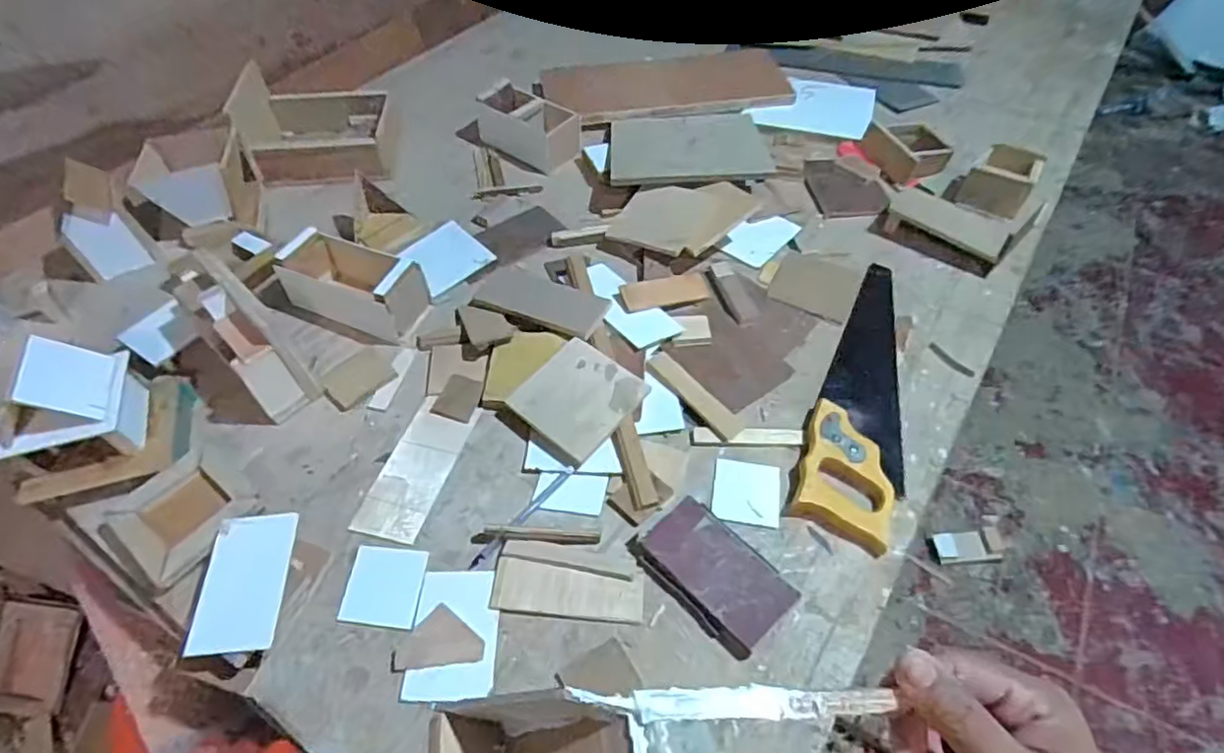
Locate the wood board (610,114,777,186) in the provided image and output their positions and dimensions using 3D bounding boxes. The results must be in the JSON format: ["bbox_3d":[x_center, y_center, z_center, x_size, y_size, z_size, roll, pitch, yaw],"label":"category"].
[{"bbox_3d":[0.112,-0.345,0.955,0.225,0.012,0.201,-2,48,2],"label":"wood board"}]

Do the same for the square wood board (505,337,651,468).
[{"bbox_3d":[-0.038,0.024,0.693,0.112,0.006,0.118,38,73,20],"label":"square wood board"}]

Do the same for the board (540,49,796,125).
[{"bbox_3d":[0.095,-0.498,1.097,0.412,0.019,0.194,-6,50,-3],"label":"board"}]

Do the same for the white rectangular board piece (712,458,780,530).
[{"bbox_3d":[0.138,0.118,0.653,0.066,0.007,0.067,6,51,7],"label":"white rectangular board piece"}]

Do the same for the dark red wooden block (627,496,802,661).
[{"bbox_3d":[0.094,0.180,0.589,0.083,0.019,0.137,-35,58,-24],"label":"dark red wooden block"}]

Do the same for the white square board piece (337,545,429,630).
[{"bbox_3d":[-0.213,0.196,0.598,0.069,0.007,0.074,1,50,3],"label":"white square board piece"}]

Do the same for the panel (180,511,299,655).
[{"bbox_3d":[-0.321,0.178,0.555,0.070,0.012,0.116,1,61,-6],"label":"panel"}]

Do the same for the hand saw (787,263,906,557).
[{"bbox_3d":[0.287,0.006,0.723,0.098,0.023,0.395,14,52,13],"label":"hand saw"}]

